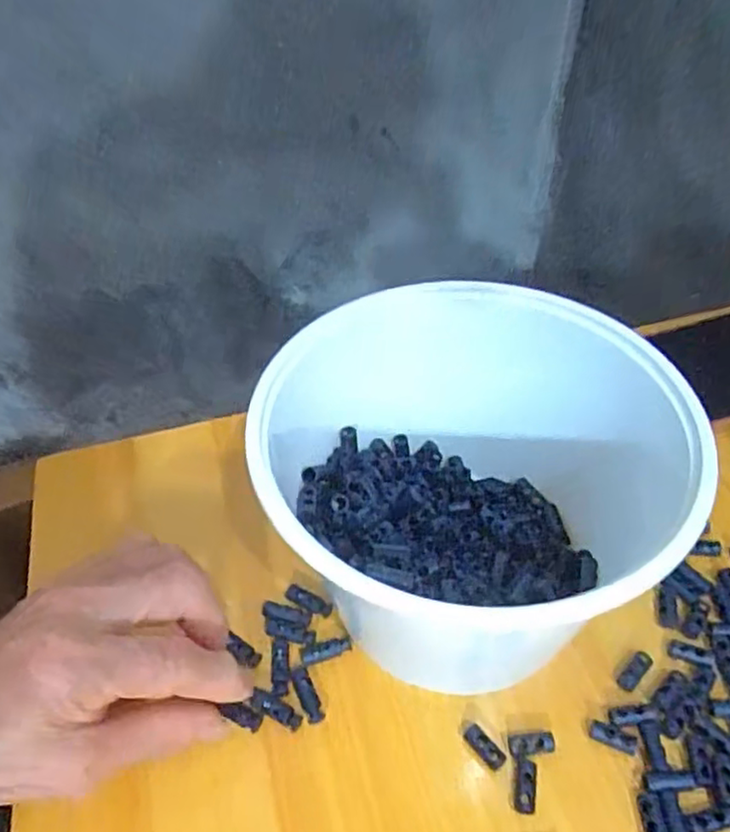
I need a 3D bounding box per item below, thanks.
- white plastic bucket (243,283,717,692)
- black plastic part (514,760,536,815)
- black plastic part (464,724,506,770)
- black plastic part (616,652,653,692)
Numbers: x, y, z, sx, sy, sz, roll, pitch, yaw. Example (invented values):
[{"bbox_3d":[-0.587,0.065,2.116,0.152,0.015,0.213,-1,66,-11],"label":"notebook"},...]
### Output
[{"bbox_3d":[0.042,0.034,0.285,0.163,0.107,0.164,-1,47,2],"label":"white plastic bucket"},{"bbox_3d":[0.063,0.146,0.264,0.008,0.004,0.019,8,61,10],"label":"black plastic part"},{"bbox_3d":[0.049,0.135,0.274,0.008,0.005,0.019,-34,54,-26],"label":"black plastic part"},{"bbox_3d":[0.119,0.111,0.293,0.008,0.004,0.020,35,57,30],"label":"black plastic part"}]

